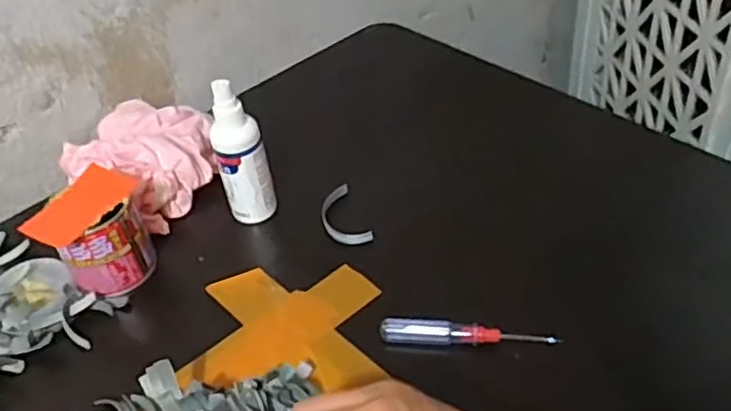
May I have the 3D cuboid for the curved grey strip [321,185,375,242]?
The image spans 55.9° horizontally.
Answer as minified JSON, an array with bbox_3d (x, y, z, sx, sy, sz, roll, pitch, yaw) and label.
[{"bbox_3d":[-0.019,0.012,0.579,0.031,0.013,0.069,-18,43,-11],"label":"curved grey strip"}]

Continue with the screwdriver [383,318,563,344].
[{"bbox_3d":[0.069,0.089,0.477,0.119,0.021,0.013,4,43,13],"label":"screwdriver"}]

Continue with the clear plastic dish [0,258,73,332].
[{"bbox_3d":[-0.257,0.069,0.531,0.063,0.012,0.077,-32,47,-25],"label":"clear plastic dish"}]

